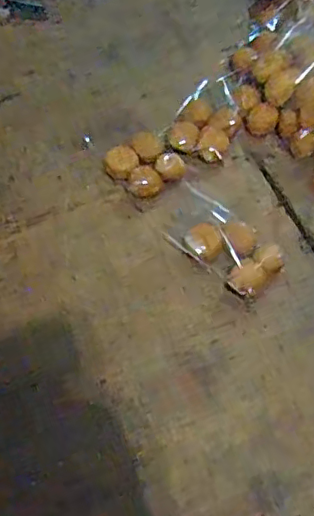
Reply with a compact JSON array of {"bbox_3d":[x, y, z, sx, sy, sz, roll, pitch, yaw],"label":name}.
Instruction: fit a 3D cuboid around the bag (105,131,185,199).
[{"bbox_3d":[-0.016,-0.140,0.827,0.093,0.030,0.105,-35,65,-21],"label":"bag"}]

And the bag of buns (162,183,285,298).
[{"bbox_3d":[0.086,-0.023,0.756,0.165,0.038,0.092,37,64,20],"label":"bag of buns"}]

